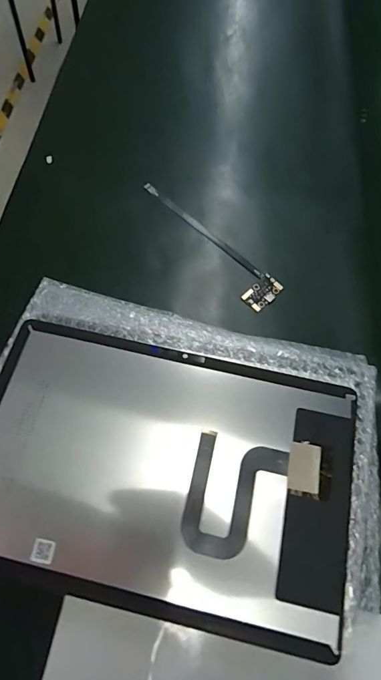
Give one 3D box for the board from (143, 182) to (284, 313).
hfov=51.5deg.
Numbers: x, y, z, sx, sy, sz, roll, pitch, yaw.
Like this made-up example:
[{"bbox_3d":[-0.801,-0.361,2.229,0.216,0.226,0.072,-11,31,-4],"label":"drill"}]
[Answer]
[{"bbox_3d":[0.015,-0.099,0.386,0.036,0.004,0.185,-36,69,-14],"label":"board"}]

